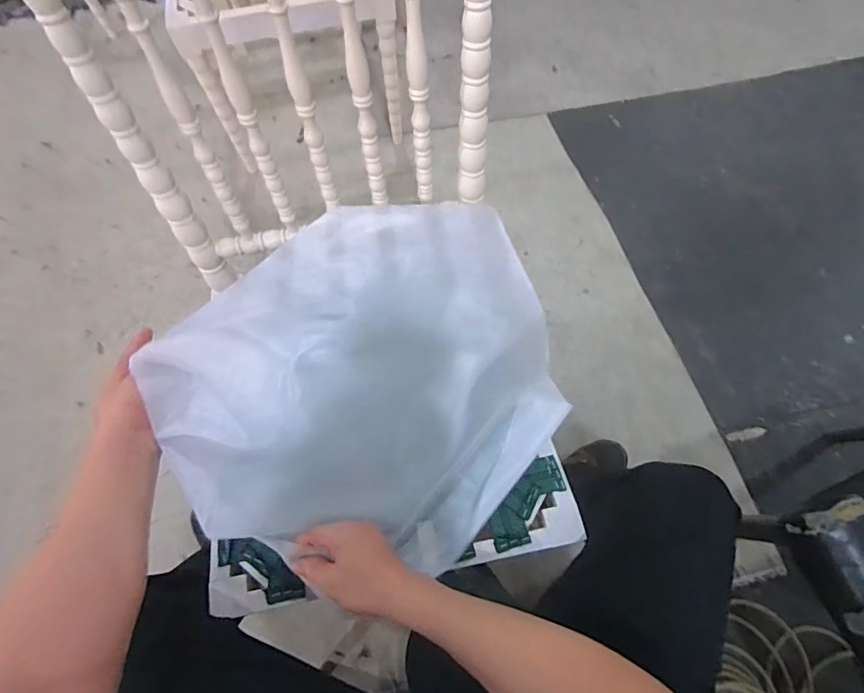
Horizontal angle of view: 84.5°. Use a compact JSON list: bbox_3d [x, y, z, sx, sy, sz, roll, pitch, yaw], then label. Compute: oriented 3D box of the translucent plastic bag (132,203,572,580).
[{"bbox_3d":[-0.058,0.045,0.606,0.426,0.154,0.472,39,74,15],"label":"translucent plastic bag"}]

